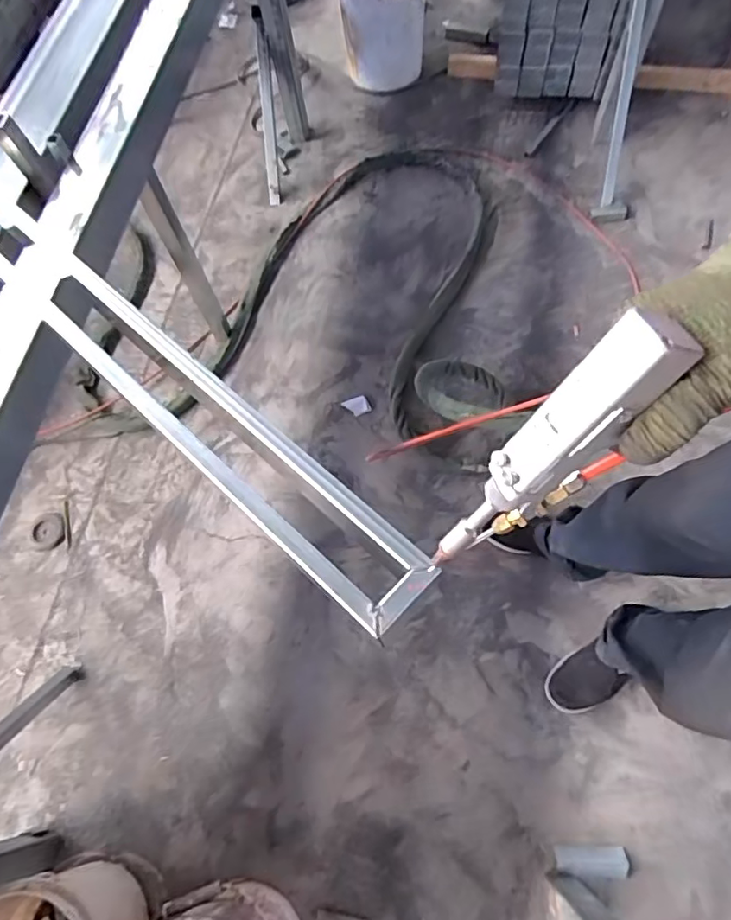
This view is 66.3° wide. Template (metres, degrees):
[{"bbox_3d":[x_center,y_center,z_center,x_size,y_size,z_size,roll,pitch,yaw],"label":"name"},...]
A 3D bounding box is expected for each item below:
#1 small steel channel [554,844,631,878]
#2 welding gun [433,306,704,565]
[{"bbox_3d":[0.442,0.780,1.090,0.139,0.014,0.048,1,66,5],"label":"small steel channel"},{"bbox_3d":[0.117,0.001,0.366,0.047,0.222,0.053,46,45,16],"label":"welding gun"}]

